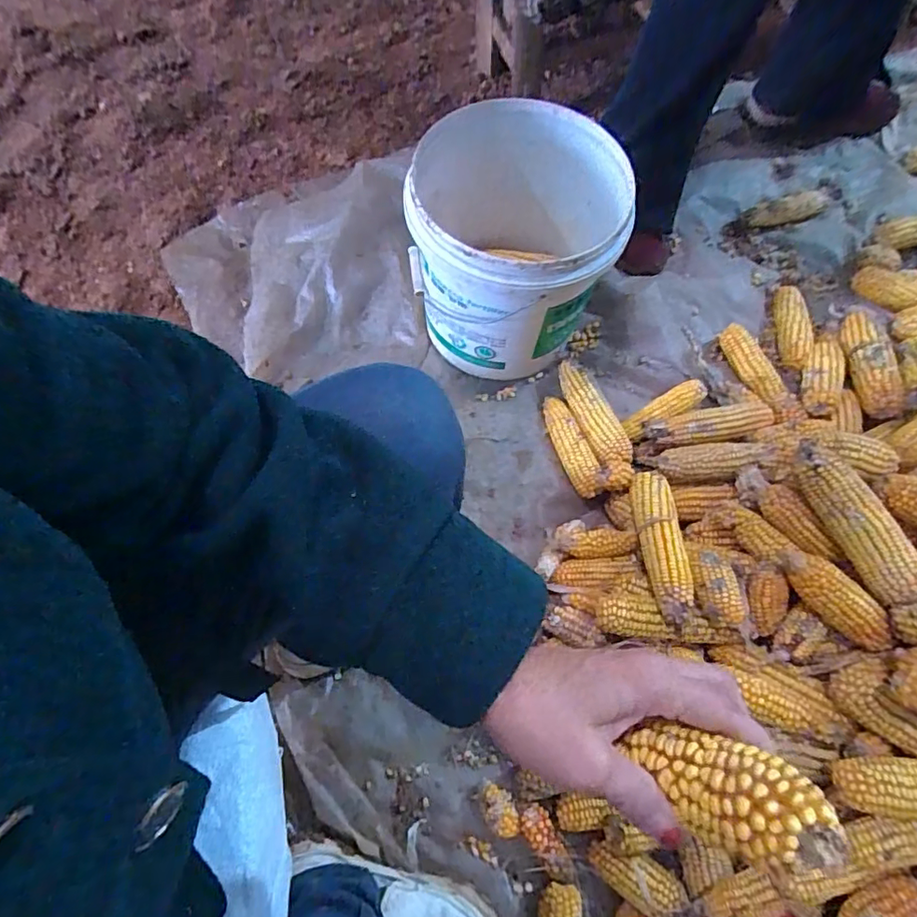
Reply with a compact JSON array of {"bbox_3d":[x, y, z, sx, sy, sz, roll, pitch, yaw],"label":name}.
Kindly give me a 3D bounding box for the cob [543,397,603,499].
[{"bbox_3d":[0.152,-0.020,0.756,0.039,0.034,0.147,-20,67,-7],"label":"cob"}]

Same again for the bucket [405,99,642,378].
[{"bbox_3d":[0.074,-0.268,0.733,0.246,0.237,0.234,-1,66,1],"label":"bucket"}]

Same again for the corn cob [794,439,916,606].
[{"bbox_3d":[0.400,0.062,0.560,0.041,0.053,0.171,-29,68,-11],"label":"corn cob"}]

